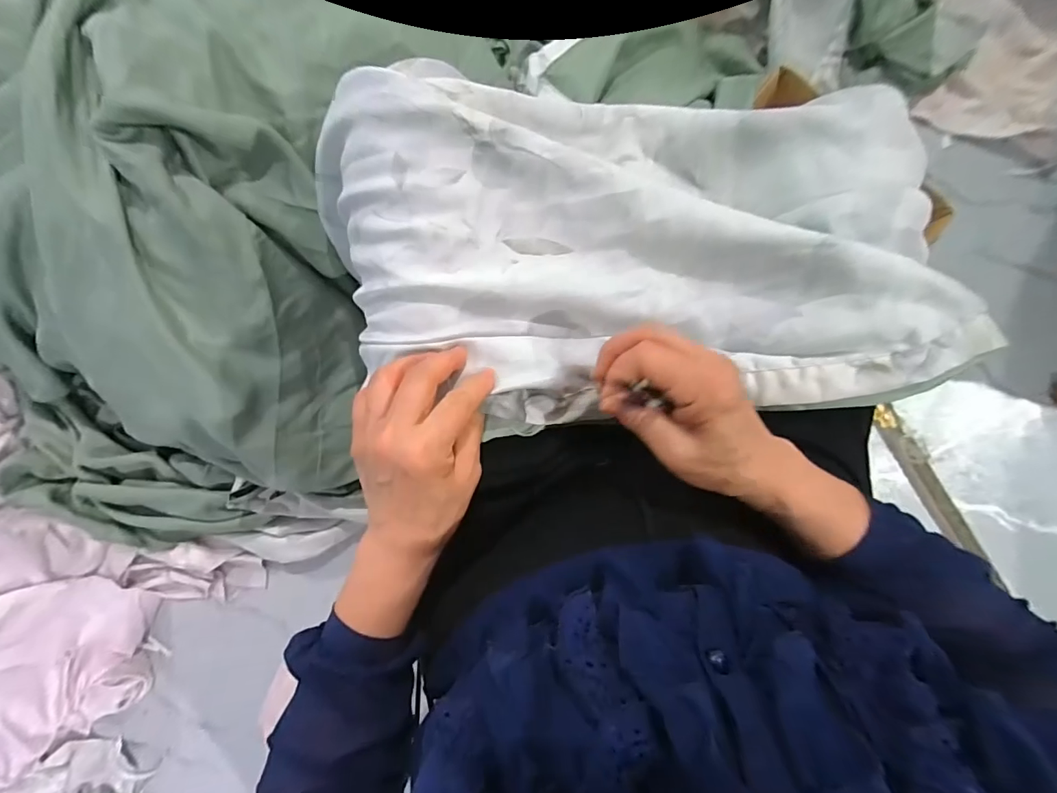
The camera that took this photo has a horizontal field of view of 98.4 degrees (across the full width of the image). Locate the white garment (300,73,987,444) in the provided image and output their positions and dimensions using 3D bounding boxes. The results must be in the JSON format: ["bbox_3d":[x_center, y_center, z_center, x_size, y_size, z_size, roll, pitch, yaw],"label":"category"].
[{"bbox_3d":[0.082,-0.112,0.356,0.446,0.109,0.253,-1,95,5],"label":"white garment"}]

